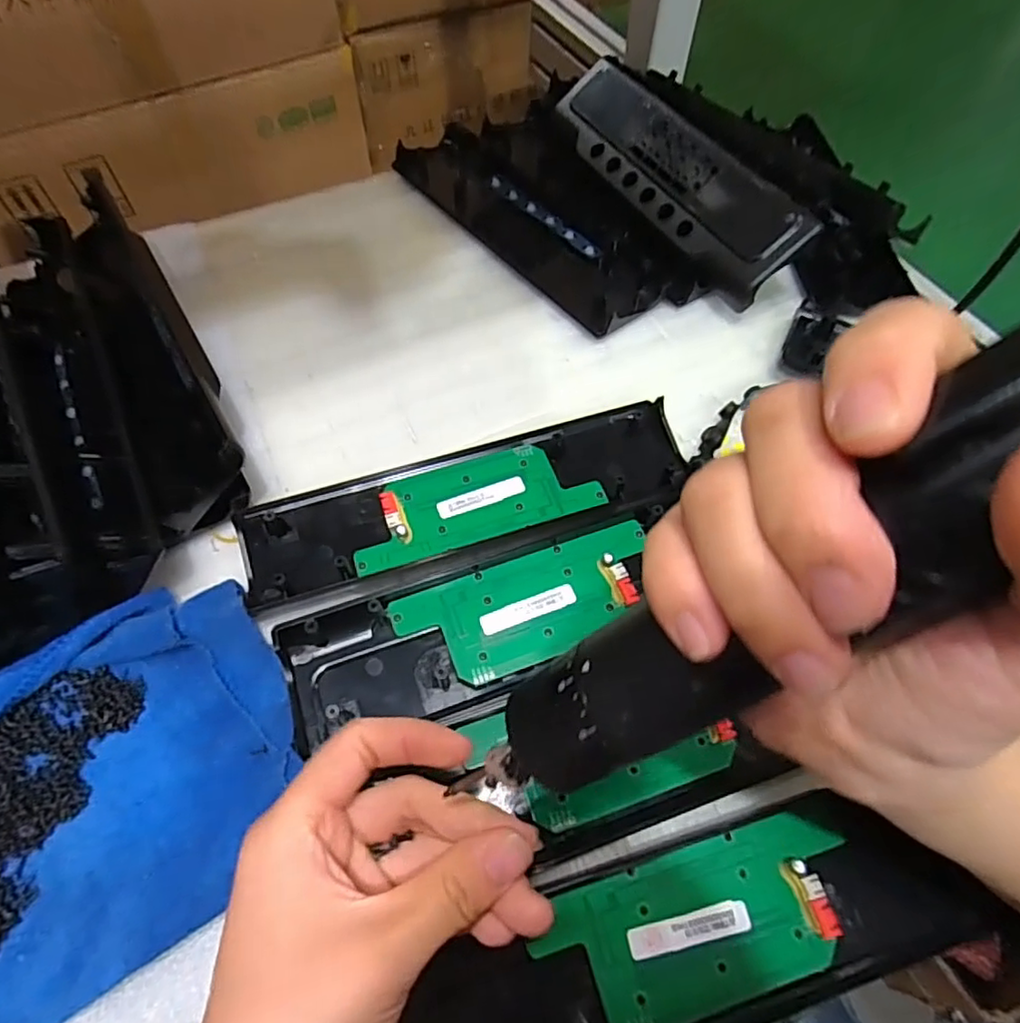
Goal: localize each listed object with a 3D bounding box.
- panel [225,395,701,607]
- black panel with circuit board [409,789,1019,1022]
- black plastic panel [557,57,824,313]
[{"bbox_3d":[-0.023,-0.009,0.338,0.237,0.023,0.067,-15,62,-9],"label":"panel"},{"bbox_3d":[0.074,0.170,0.244,0.233,0.020,0.066,-15,62,-9],"label":"black panel with circuit board"},{"bbox_3d":[0.111,-0.245,0.444,0.068,0.019,0.238,-42,62,20],"label":"black plastic panel"}]

